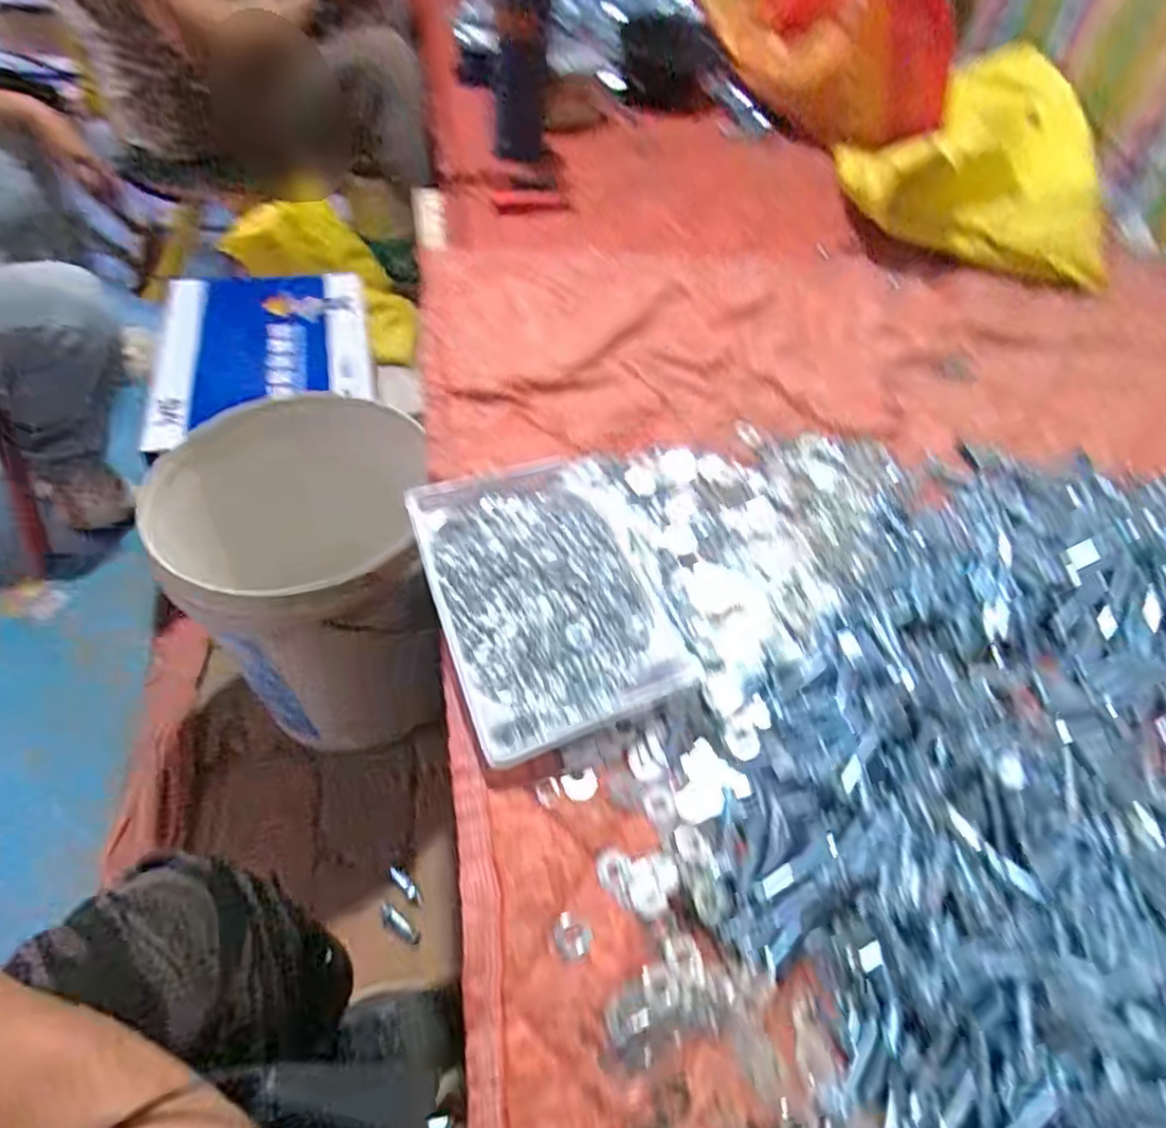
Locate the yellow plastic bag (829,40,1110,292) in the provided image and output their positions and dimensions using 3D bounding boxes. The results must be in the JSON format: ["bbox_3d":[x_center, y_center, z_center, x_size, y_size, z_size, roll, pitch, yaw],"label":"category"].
[{"bbox_3d":[0.536,-0.572,0.966,0.327,0.108,0.513,19,53,12],"label":"yellow plastic bag"}]

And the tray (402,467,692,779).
[{"bbox_3d":[-0.026,0.018,0.551,0.168,0.035,0.243,-16,55,-12],"label":"tray"}]

